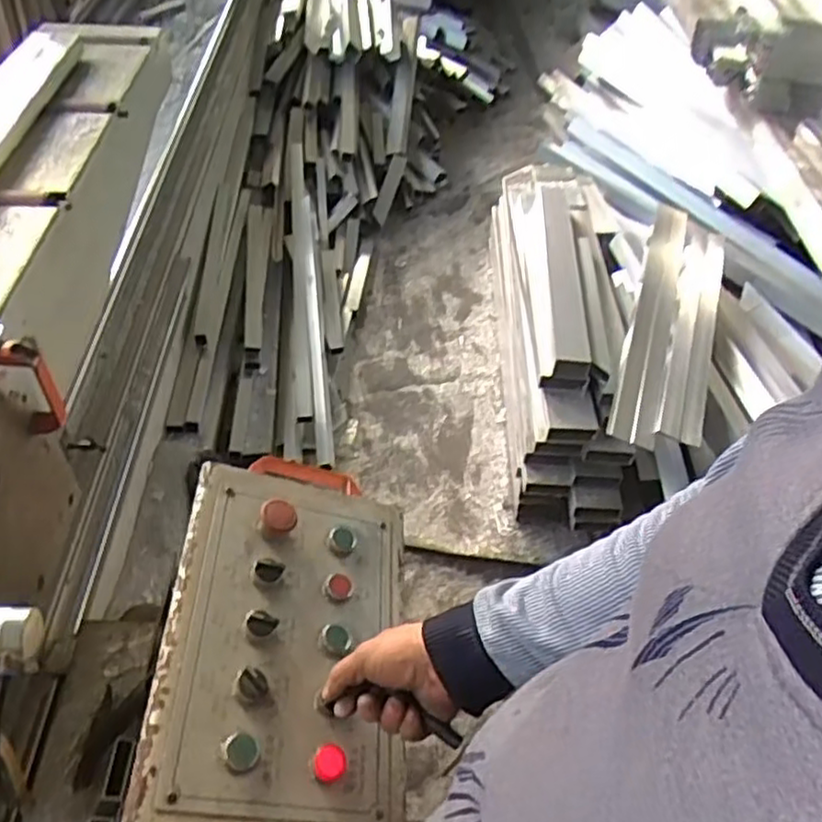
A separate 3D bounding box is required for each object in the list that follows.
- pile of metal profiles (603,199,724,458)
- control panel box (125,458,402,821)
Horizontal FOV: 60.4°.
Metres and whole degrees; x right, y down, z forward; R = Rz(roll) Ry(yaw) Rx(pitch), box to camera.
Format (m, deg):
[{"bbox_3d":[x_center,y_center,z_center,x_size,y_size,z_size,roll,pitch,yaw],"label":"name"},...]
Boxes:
[{"bbox_3d":[0.588,-0.213,1.576,0.175,0.049,0.873,18,49,11],"label":"pile of metal profiles"},{"bbox_3d":[-0.119,0.219,0.676,0.226,0.088,0.423,16,46,-18],"label":"control panel box"}]

